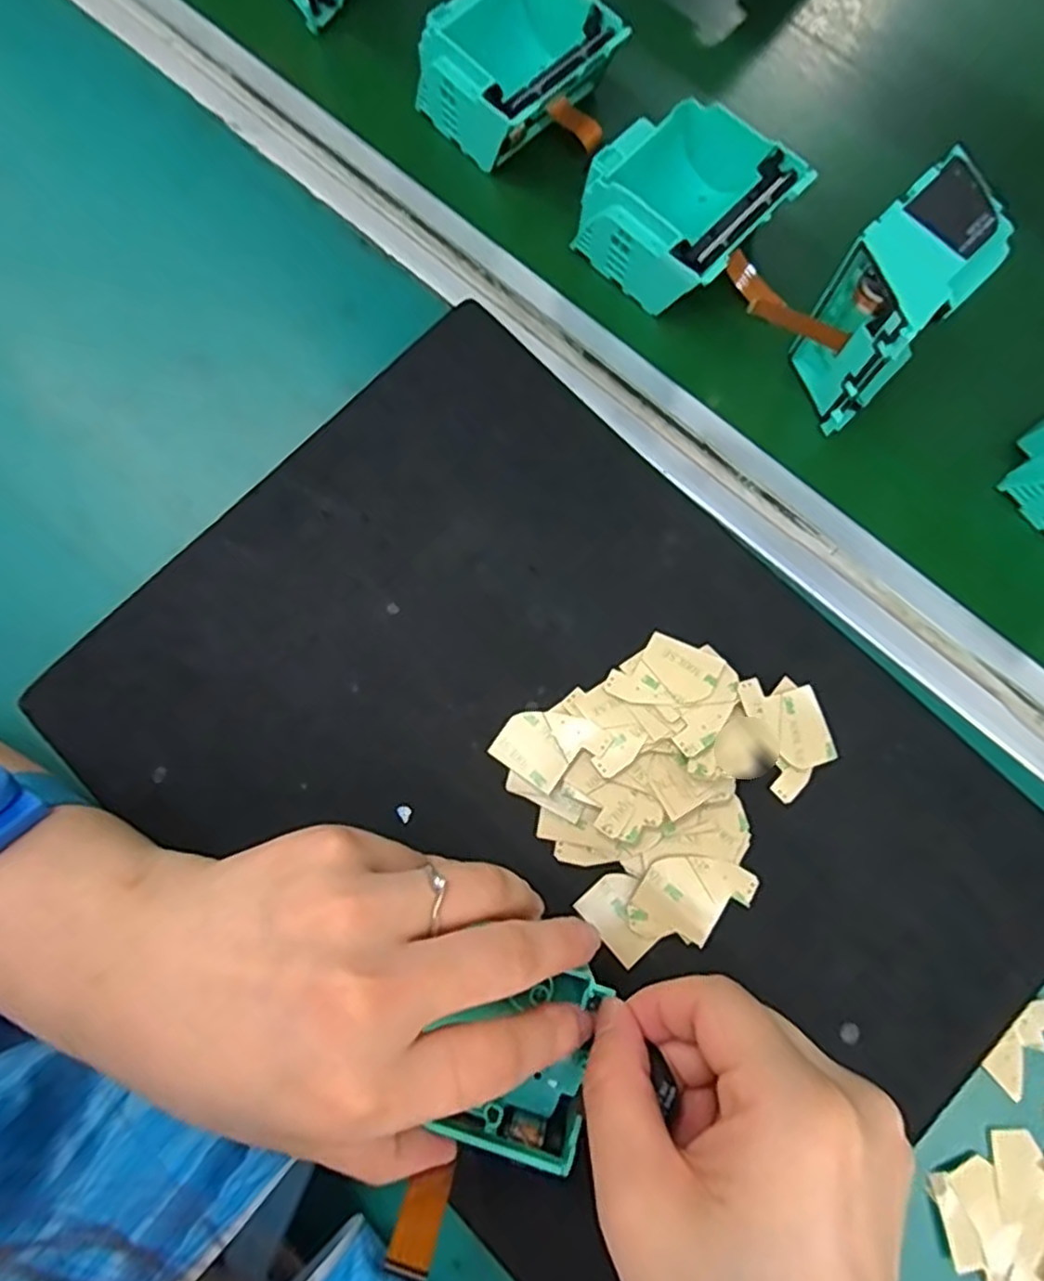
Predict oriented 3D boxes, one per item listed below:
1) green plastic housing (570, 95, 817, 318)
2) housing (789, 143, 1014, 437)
[{"bbox_3d":[0.071,-0.193,0.312,0.078,0.038,0.082,41,78,9],"label":"green plastic housing"},{"bbox_3d":[0.145,-0.133,0.281,0.071,0.076,0.044,-42,79,-11],"label":"housing"}]

